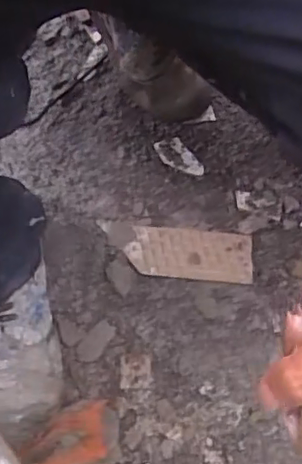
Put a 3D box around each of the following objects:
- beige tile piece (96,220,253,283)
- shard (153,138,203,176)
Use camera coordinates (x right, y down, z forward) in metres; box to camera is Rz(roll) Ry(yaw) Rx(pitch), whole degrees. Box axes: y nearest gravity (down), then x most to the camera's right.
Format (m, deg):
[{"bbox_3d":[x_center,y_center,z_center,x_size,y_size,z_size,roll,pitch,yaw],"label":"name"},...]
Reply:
[{"bbox_3d":[0.028,0.023,0.656,0.169,0.013,0.061,4,68,4],"label":"beige tile piece"},{"bbox_3d":[0.033,-0.088,0.704,0.032,0.014,0.062,-36,71,-11],"label":"shard"}]

